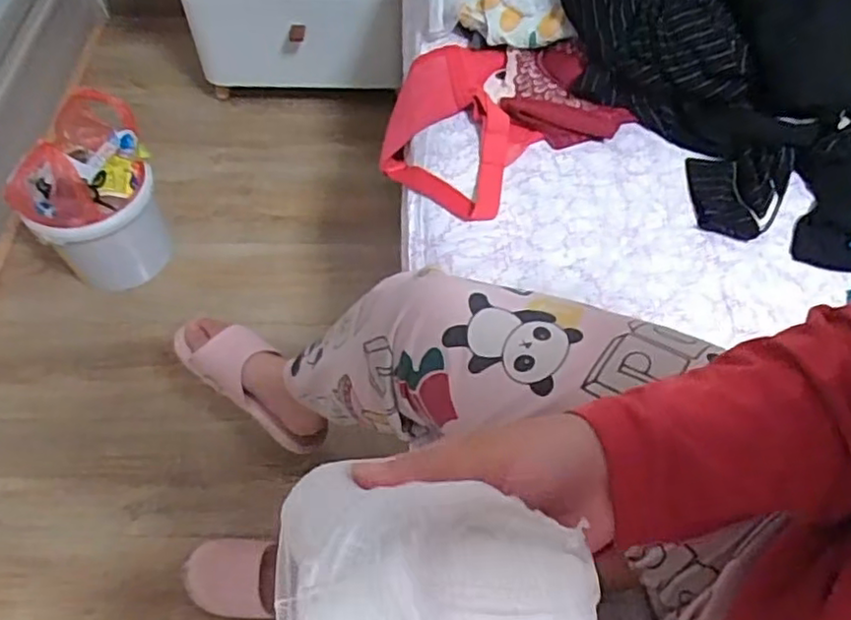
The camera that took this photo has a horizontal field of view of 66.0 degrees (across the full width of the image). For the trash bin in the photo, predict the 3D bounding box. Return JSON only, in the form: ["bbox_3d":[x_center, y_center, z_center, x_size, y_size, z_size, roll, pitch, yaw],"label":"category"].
[{"bbox_3d":[-0.505,-0.172,1.009,0.193,0.265,0.177,0,59,0],"label":"trash bin"}]

